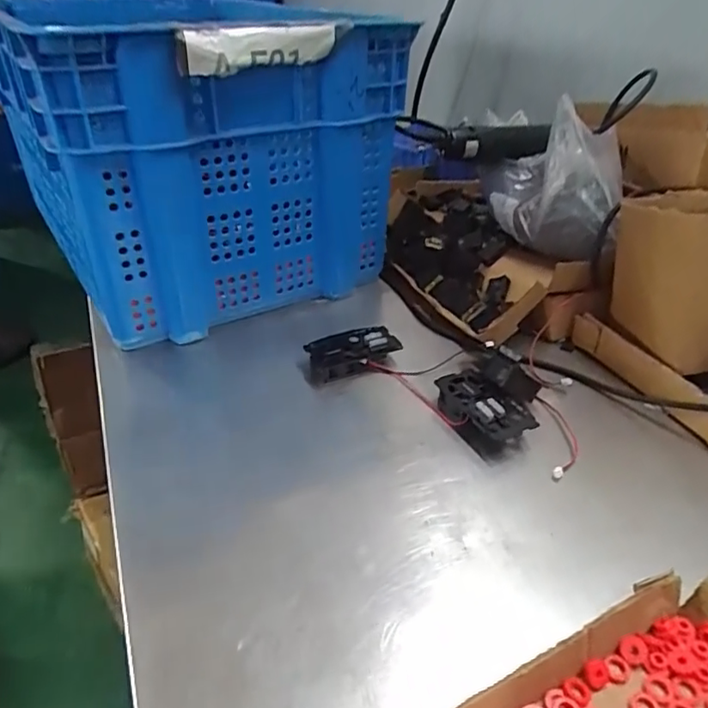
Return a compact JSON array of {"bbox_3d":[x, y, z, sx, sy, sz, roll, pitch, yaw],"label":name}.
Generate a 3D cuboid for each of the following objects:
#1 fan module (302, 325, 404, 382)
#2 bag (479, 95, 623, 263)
[{"bbox_3d":[-0.002,-0.001,0.594,0.095,0.037,0.050,-9,36,-13],"label":"fan module"},{"bbox_3d":[0.209,-0.176,0.613,0.145,0.148,0.084,9,35,12],"label":"bag"}]

